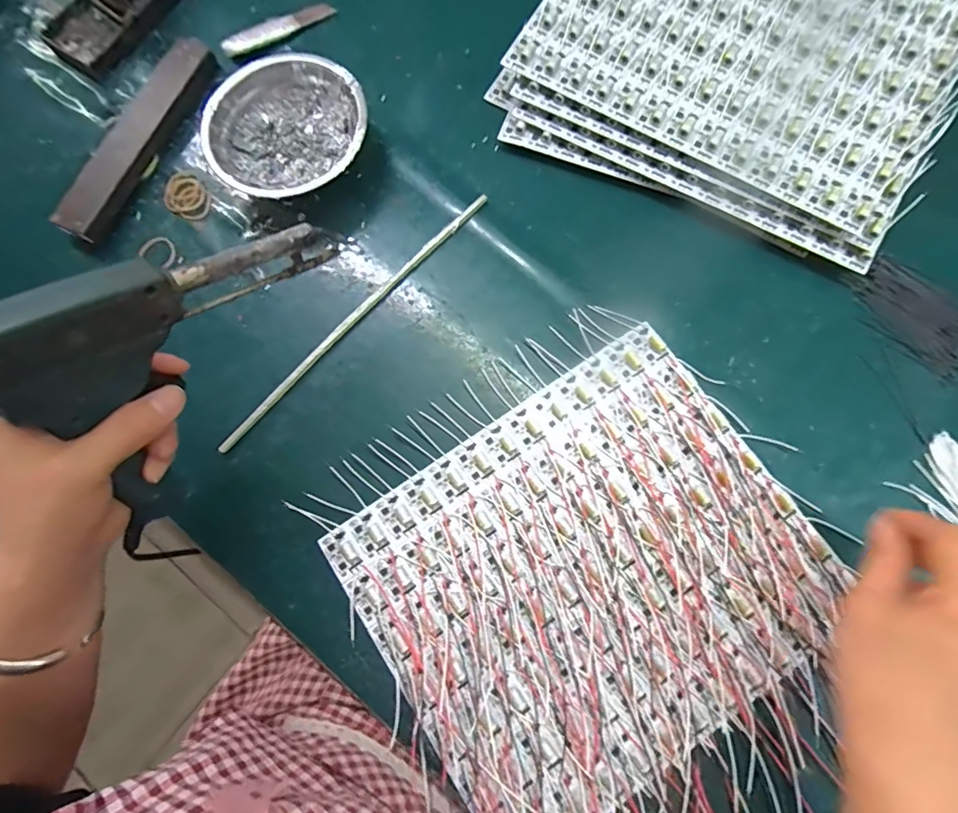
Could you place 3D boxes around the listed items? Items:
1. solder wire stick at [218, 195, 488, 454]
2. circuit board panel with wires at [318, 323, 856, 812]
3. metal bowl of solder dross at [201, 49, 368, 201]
[{"bbox_3d":[-0.097,-0.071,0.386,0.011,0.006,0.281,43,84,10],"label":"solder wire stick"},{"bbox_3d":[0.073,0.113,0.330,0.283,0.015,0.239,-33,80,-5],"label":"circuit board panel with wires"},{"bbox_3d":[-0.151,-0.218,0.399,0.116,0.049,0.123,-1,79,3],"label":"metal bowl of solder dross"}]

